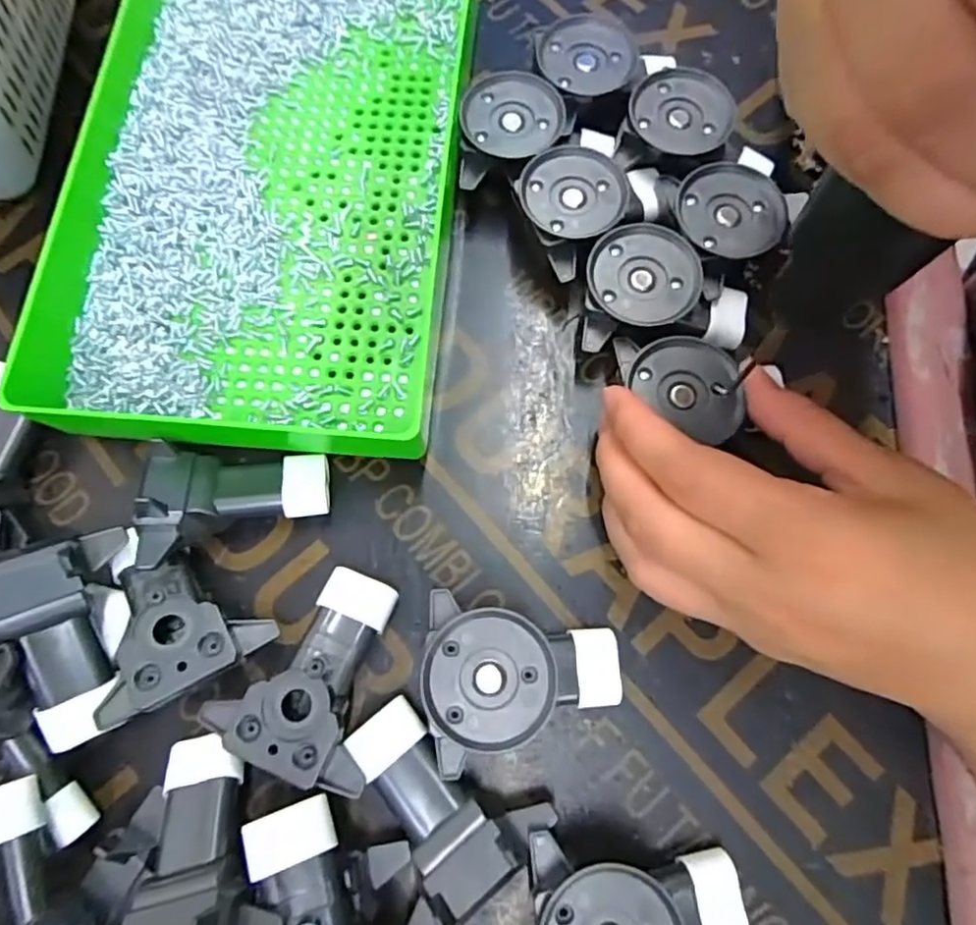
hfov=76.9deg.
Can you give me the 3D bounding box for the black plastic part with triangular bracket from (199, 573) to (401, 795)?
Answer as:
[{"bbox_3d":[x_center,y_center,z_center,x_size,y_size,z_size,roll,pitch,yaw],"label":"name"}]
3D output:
[{"bbox_3d":[-0.058,0.069,0.211,0.054,0.027,0.064,20,76,6],"label":"black plastic part with triangular bracket"}]

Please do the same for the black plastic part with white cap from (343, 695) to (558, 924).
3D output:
[{"bbox_3d":[-0.020,0.110,0.199,0.053,0.027,0.062,-41,78,-10],"label":"black plastic part with white cap"}]

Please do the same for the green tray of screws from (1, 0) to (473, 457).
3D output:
[{"bbox_3d":[-0.094,-0.124,0.261,0.155,0.035,0.239,4,75,1],"label":"green tray of screws"}]

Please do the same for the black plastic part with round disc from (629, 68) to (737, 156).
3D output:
[{"bbox_3d":[0.081,-0.142,0.267,0.042,0.027,0.040,21,76,6],"label":"black plastic part with round disc"}]

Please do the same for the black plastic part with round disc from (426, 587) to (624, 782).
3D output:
[{"bbox_3d":[0.012,0.075,0.207,0.065,0.029,0.052,3,75,1],"label":"black plastic part with round disc"}]

